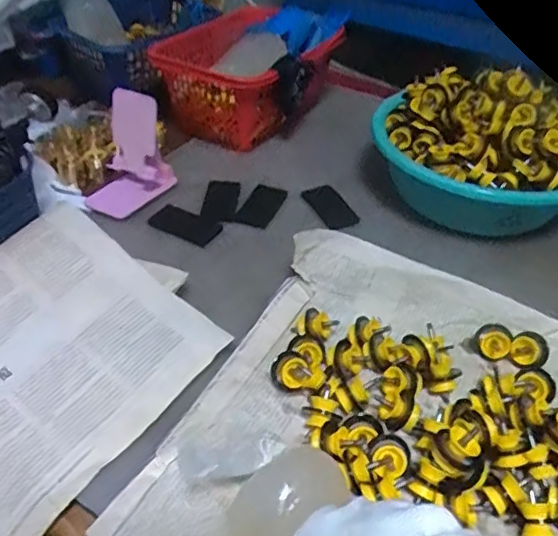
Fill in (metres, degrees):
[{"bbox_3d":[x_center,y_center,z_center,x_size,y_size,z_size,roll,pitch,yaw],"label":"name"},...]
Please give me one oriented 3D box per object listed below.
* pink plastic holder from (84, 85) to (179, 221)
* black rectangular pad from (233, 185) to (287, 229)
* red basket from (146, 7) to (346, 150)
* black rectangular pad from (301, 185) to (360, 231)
[{"bbox_3d":[-0.181,-0.135,0.673,0.084,0.111,0.094,13,42,11],"label":"pink plastic holder"},{"bbox_3d":[-0.021,-0.075,0.698,0.041,0.004,0.074,24,52,10],"label":"black rectangular pad"},{"bbox_3d":[-0.045,-0.293,0.872,0.220,0.113,0.261,21,45,20],"label":"red basket"},{"bbox_3d":[0.063,-0.077,0.712,0.046,0.006,0.076,-16,44,-20],"label":"black rectangular pad"}]

